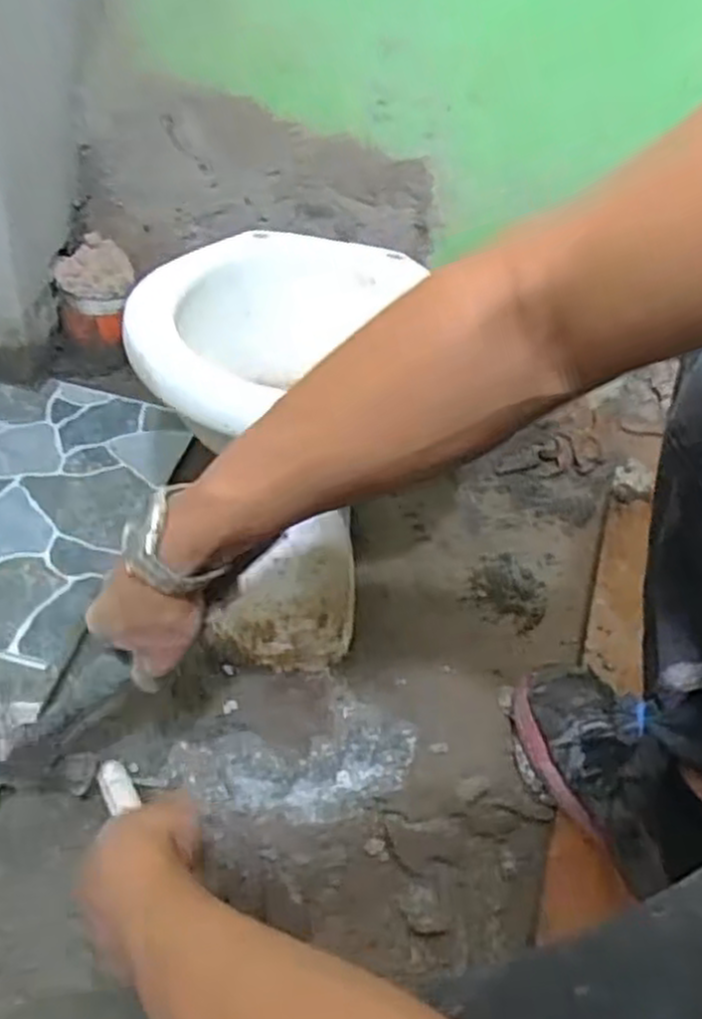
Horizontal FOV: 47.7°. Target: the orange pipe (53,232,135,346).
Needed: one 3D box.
[{"bbox_3d":[-0.318,-0.272,0.998,0.090,0.101,0.088,0,39,-7],"label":"orange pipe"}]

